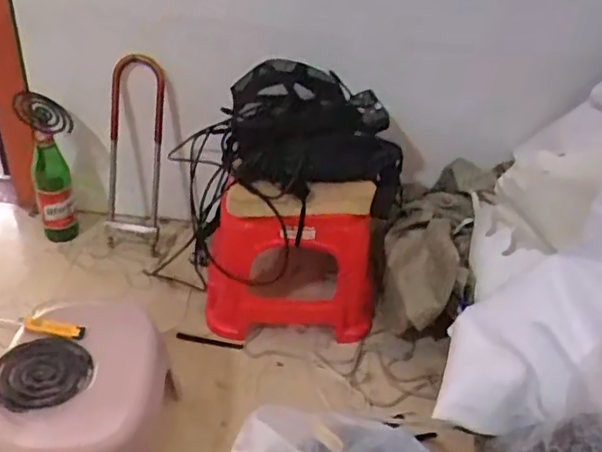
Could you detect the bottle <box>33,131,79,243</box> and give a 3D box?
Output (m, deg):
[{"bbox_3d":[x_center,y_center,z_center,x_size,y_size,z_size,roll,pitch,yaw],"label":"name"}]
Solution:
[{"bbox_3d":[-0.507,-0.073,1.297,0.073,0.245,0.061,-9,38,-20],"label":"bottle"}]

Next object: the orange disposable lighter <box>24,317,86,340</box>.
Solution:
[{"bbox_3d":[-0.342,0.141,0.876,0.085,0.011,0.022,9,36,4],"label":"orange disposable lighter"}]

